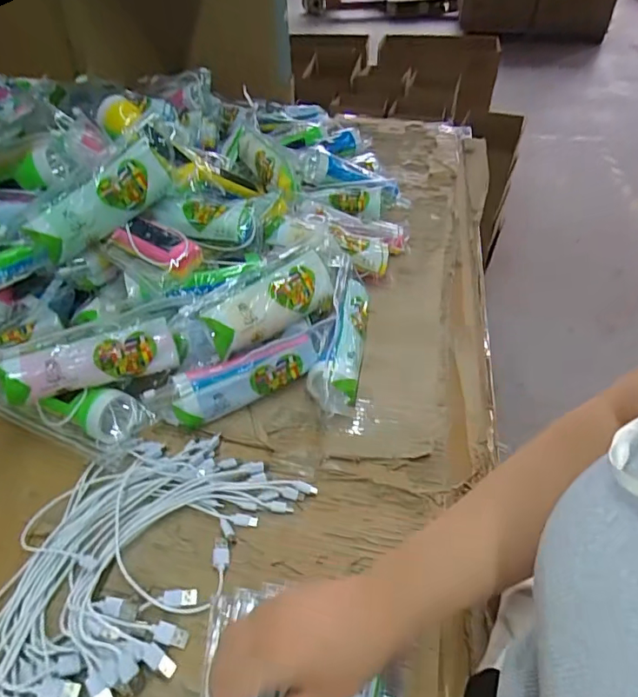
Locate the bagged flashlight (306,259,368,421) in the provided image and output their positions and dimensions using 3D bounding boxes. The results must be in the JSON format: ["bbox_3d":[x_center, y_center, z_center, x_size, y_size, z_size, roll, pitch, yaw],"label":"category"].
[{"bbox_3d":[0.027,-0.012,0.594,0.055,0.071,0.233,6,46,6],"label":"bagged flashlight"}]

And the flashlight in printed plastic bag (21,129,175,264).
[{"bbox_3d":[-0.256,-0.173,0.586,0.173,0.063,0.051,-44,58,-15],"label":"flashlight in printed plastic bag"}]

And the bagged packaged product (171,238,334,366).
[{"bbox_3d":[-0.066,-0.050,0.586,0.193,0.072,0.058,-31,51,-27],"label":"bagged packaged product"}]

